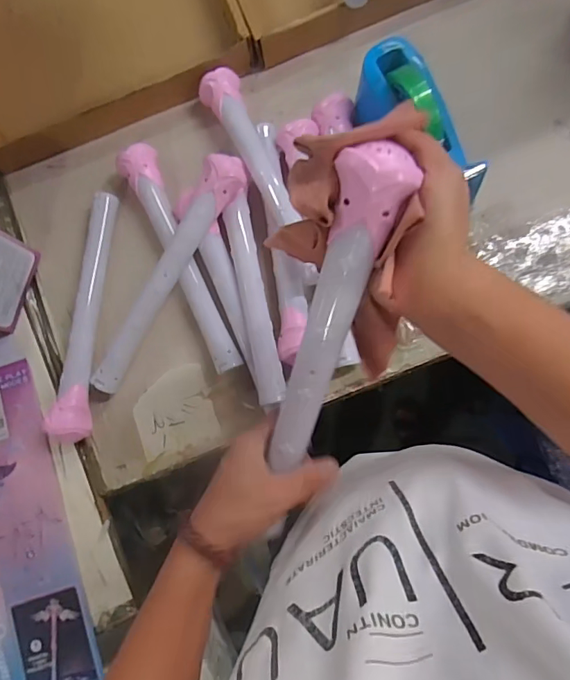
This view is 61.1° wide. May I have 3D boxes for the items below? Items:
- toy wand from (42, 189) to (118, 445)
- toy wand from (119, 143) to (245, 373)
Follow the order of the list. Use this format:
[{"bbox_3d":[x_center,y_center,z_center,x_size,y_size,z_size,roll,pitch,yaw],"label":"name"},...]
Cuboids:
[{"bbox_3d":[-0.238,-0.031,0.590,0.044,0.043,0.309,7,84,6],"label":"toy wand"},{"bbox_3d":[-0.132,-0.100,0.600,0.050,0.038,0.307,-23,81,2],"label":"toy wand"}]

